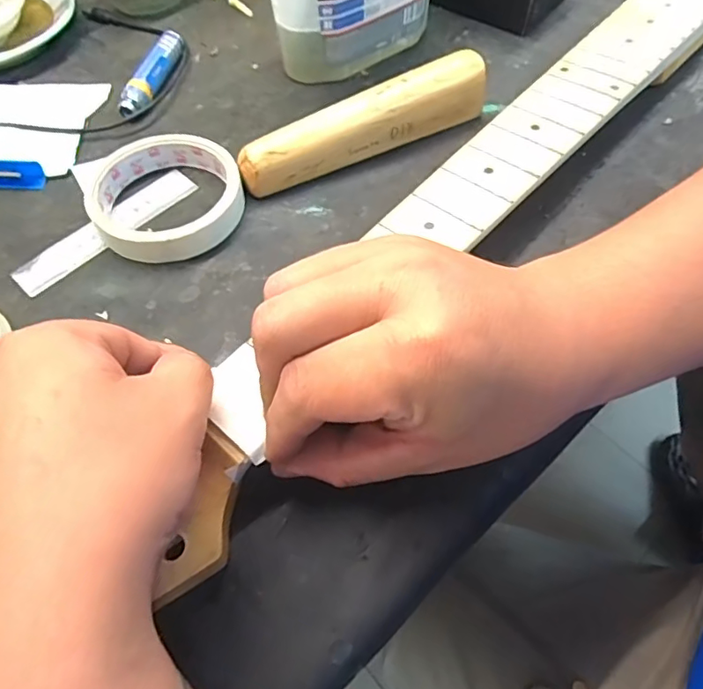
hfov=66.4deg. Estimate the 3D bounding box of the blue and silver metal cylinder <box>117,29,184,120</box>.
[{"bbox_3d":[-0.143,-0.197,0.393,0.015,0.019,0.087,12,60,9],"label":"blue and silver metal cylinder"}]

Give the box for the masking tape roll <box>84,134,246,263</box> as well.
[{"bbox_3d":[-0.111,-0.089,0.327,0.086,0.021,0.090,-1,59,1],"label":"masking tape roll"}]

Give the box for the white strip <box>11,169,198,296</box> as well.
[{"bbox_3d":[-0.149,-0.072,0.327,0.025,0.004,0.117,40,67,22],"label":"white strip"}]

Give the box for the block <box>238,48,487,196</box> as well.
[{"bbox_3d":[0.009,-0.139,0.343,0.166,0.039,0.024,-24,61,-13],"label":"block"}]

